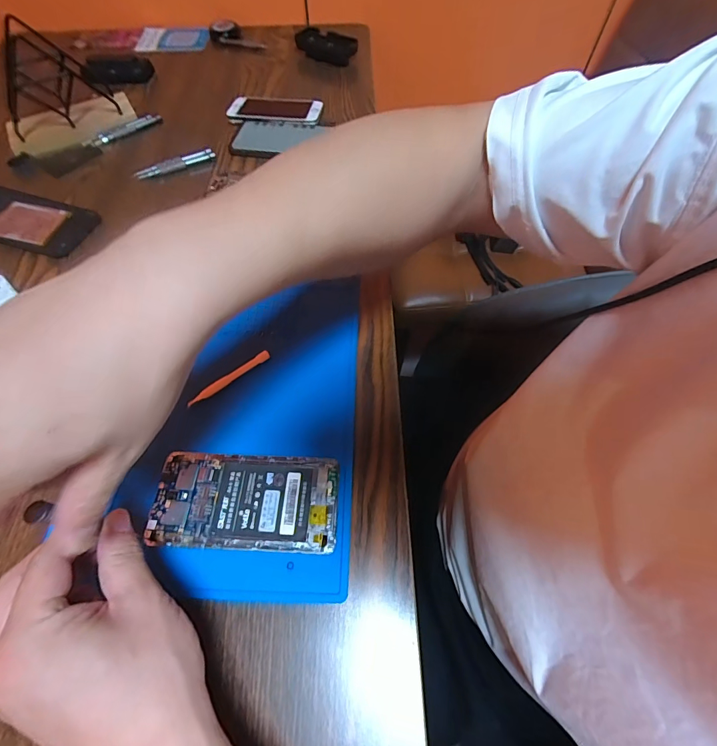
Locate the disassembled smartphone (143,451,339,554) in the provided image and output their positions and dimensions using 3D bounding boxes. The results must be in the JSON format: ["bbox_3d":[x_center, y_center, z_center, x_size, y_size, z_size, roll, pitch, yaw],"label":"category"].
[{"bbox_3d":[-0.087,0.098,0.296,0.138,0.010,0.070,2,60,2],"label":"disassembled smartphone"}]

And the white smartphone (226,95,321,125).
[{"bbox_3d":[-0.121,-0.393,0.567,0.133,0.011,0.067,9,61,6],"label":"white smartphone"}]

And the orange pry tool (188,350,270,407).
[{"bbox_3d":[-0.119,0.005,0.350,0.083,0.007,0.009,-34,66,-17],"label":"orange pry tool"}]

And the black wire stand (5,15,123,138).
[{"bbox_3d":[-0.425,-0.405,0.513,0.137,0.112,0.079,-24,63,-13],"label":"black wire stand"}]

